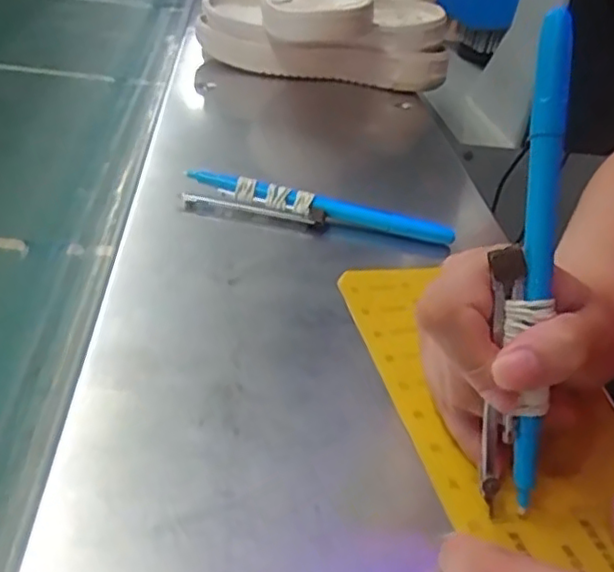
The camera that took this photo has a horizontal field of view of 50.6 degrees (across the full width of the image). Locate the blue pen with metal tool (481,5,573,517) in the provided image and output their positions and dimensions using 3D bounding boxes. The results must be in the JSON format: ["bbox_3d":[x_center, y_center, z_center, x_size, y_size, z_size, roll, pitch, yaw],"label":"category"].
[{"bbox_3d":[0.074,-0.005,0.220,0.021,0.165,0.007,3,8,-7],"label":"blue pen with metal tool"}]

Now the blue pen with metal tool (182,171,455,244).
[{"bbox_3d":[0.005,-0.045,0.395,0.162,0.020,0.020,10,33,2],"label":"blue pen with metal tool"}]

